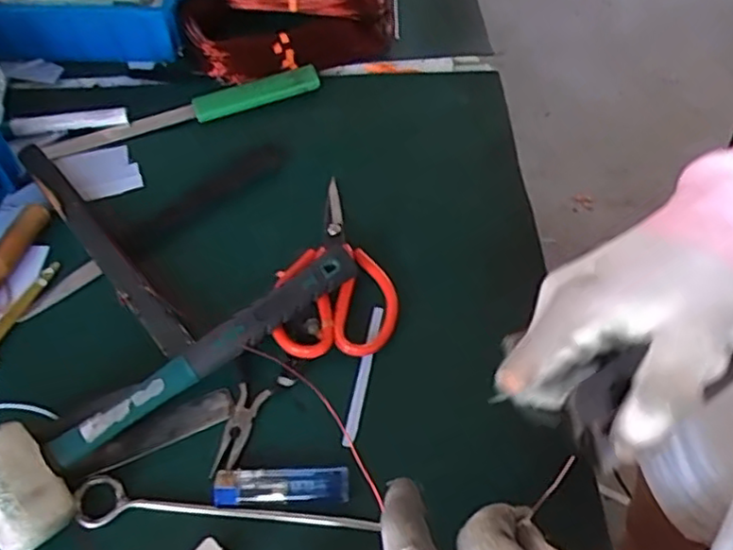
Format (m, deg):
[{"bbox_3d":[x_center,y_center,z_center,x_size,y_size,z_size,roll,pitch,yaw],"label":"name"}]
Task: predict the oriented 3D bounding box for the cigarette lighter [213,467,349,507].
[{"bbox_3d":[-0.055,0.135,0.432,0.086,0.008,0.021,-2,58,-2],"label":"cigarette lighter"}]

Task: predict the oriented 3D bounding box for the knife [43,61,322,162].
[{"bbox_3d":[-0.162,-0.150,0.606,0.245,0.010,0.030,-20,61,-13],"label":"knife"}]

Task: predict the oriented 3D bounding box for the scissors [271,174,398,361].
[{"bbox_3d":[-0.023,-0.009,0.517,0.089,0.014,0.152,0,58,-1],"label":"scissors"}]

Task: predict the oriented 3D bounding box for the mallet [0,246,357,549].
[{"bbox_3d":[-0.128,0.059,0.451,0.063,0.057,0.283,39,65,21],"label":"mallet"}]

